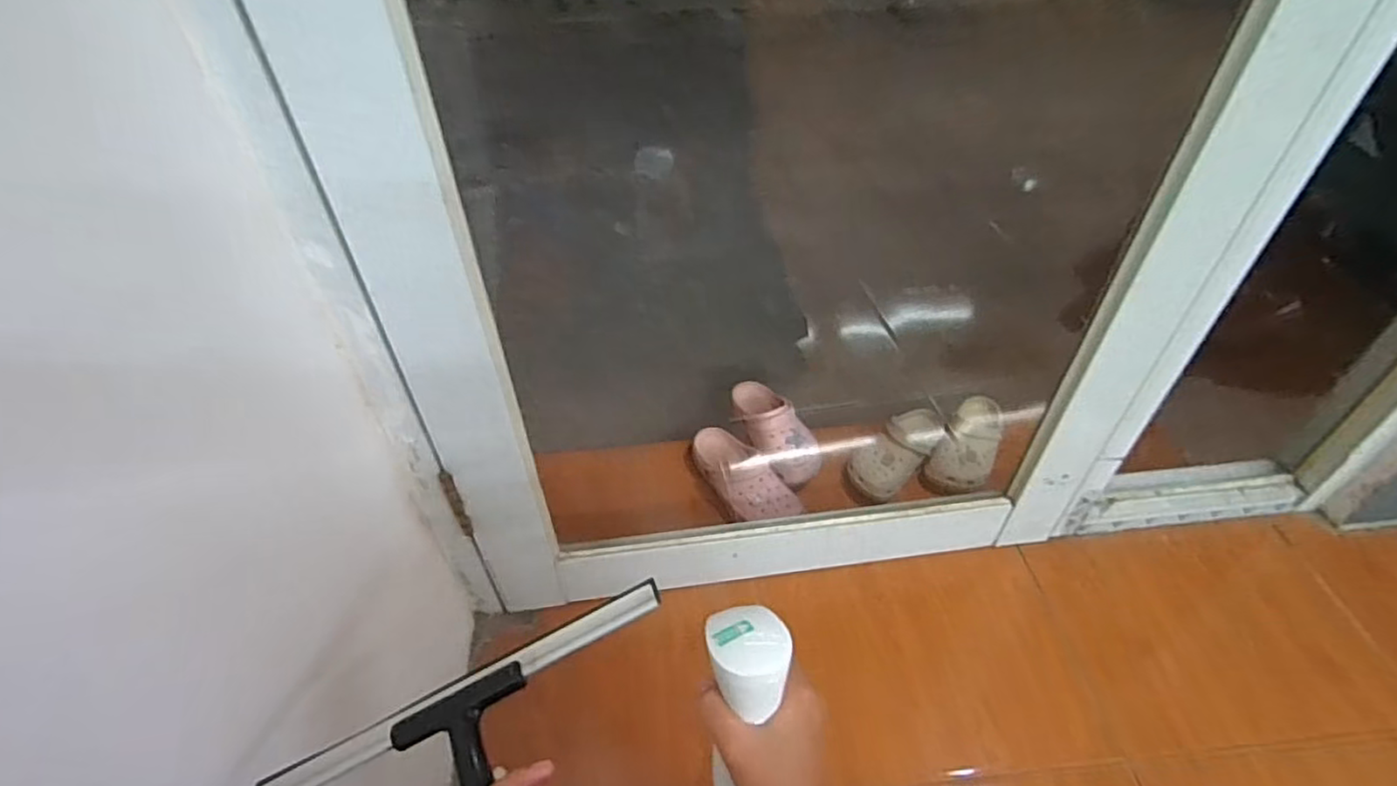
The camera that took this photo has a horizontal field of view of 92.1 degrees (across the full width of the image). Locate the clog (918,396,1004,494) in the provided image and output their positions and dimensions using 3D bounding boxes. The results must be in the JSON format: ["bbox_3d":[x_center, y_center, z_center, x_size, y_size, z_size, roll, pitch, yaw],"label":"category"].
[{"bbox_3d":[0.528,0.089,1.294,0.112,0.077,0.244,24,45,29],"label":"clog"}]

